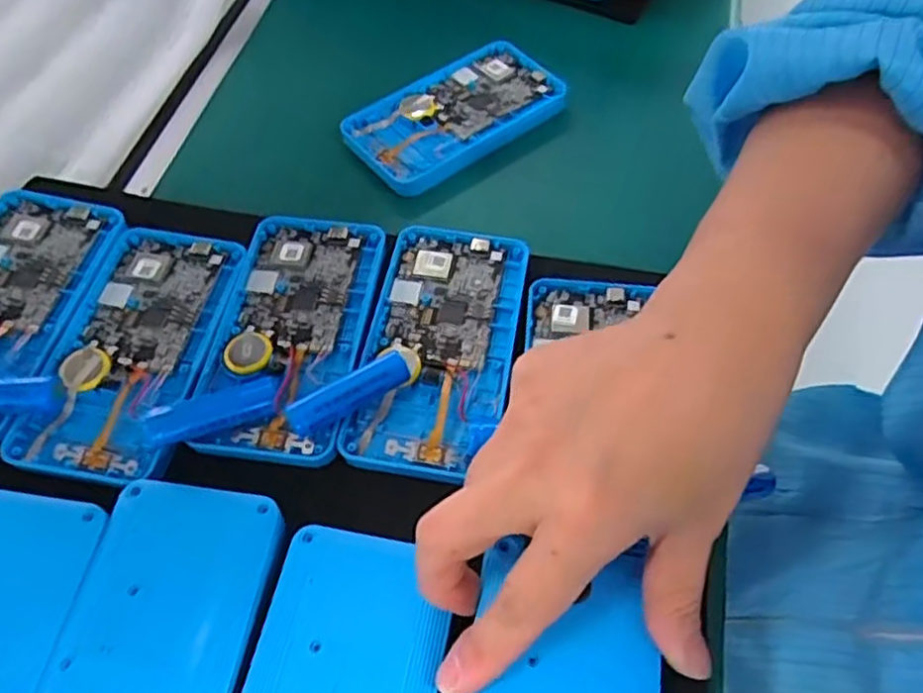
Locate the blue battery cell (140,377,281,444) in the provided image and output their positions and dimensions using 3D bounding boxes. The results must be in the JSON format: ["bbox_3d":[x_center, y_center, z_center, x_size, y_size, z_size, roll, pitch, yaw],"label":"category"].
[{"bbox_3d":[-0.098,0.025,0.278,0.050,0.016,0.016,-20,60,-13],"label":"blue battery cell"}]

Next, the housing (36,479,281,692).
[{"bbox_3d":[-0.105,0.103,0.230,0.059,0.009,0.118,8,58,5],"label":"housing"}]

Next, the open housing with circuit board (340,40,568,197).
[{"bbox_3d":[-0.002,-0.132,0.403,0.123,0.016,0.064,-31,63,-19],"label":"open housing with circuit board"}]

